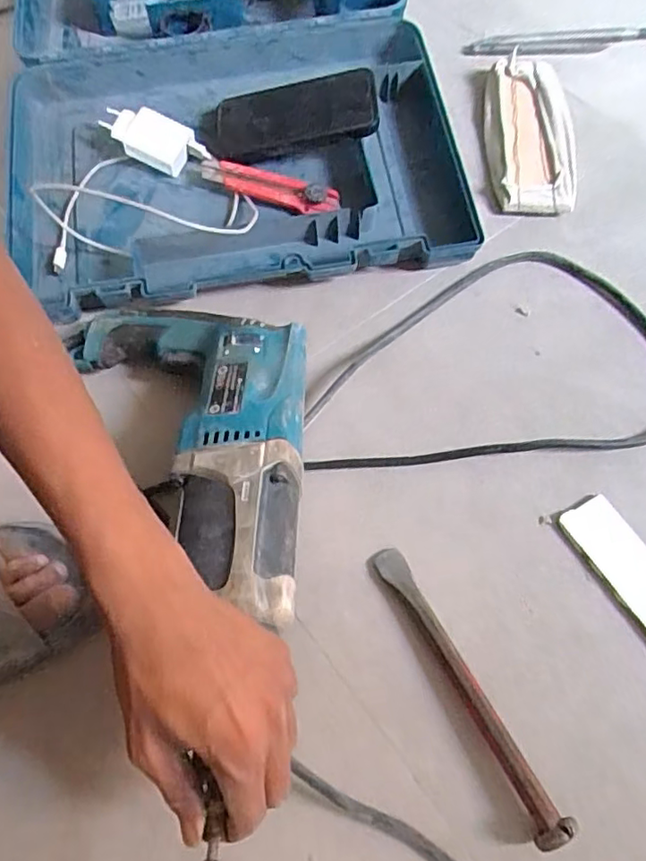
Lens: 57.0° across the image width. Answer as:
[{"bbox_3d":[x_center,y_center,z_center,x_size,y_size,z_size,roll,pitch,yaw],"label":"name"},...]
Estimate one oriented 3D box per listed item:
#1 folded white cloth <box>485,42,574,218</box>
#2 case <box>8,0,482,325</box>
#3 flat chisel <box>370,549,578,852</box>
[{"bbox_3d":[0.224,-0.323,0.647,0.090,0.017,0.234,2,63,5],"label":"folded white cloth"},{"bbox_3d":[-0.122,-0.406,0.669,0.436,0.089,0.596,-8,63,-1],"label":"case"},{"bbox_3d":[0.093,0.167,0.400,0.022,0.022,0.202,-28,65,-10],"label":"flat chisel"}]

